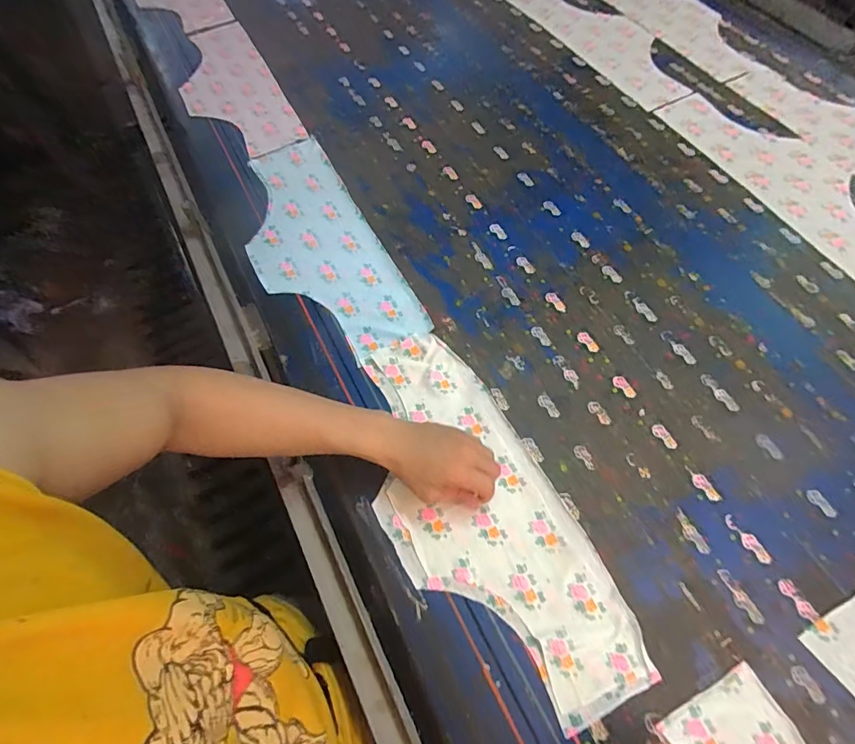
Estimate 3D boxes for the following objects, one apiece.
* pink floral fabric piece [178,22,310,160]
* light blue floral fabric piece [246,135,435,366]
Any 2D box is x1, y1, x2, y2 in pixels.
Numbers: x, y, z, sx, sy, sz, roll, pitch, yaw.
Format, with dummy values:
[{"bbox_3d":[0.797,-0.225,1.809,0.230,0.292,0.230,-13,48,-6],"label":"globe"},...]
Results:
[{"bbox_3d":[-0.403,-0.579,0.930,0.177,0.016,0.471,-23,60,-13],"label":"pink floral fabric piece"},{"bbox_3d":[-0.182,-0.204,0.724,0.186,0.009,0.461,-26,63,-10],"label":"light blue floral fabric piece"}]

